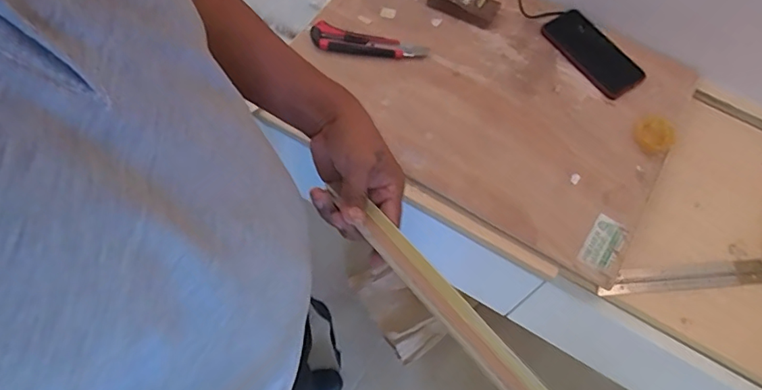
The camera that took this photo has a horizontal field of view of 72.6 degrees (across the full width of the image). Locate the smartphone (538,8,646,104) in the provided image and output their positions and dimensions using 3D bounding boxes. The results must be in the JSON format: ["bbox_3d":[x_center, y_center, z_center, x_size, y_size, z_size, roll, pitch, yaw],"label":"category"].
[{"bbox_3d":[0.317,-0.214,0.779,0.071,0.013,0.159,-32,70,-17],"label":"smartphone"}]

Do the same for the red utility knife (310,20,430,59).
[{"bbox_3d":[-0.017,-0.221,0.761,0.167,0.023,0.037,6,64,0],"label":"red utility knife"}]

